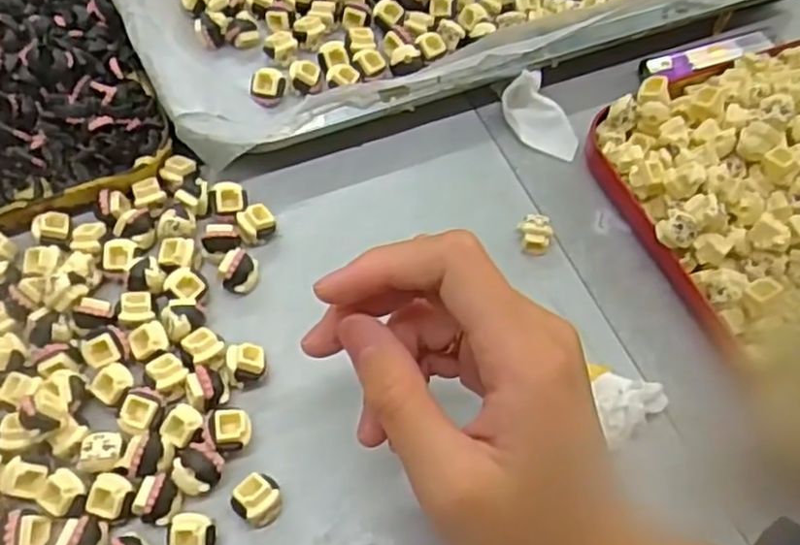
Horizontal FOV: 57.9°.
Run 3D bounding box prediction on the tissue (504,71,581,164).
[{"bbox_3d":[0.066,-0.076,0.348,0.026,0.017,0.047,-27,64,-17],"label":"tissue"}]

